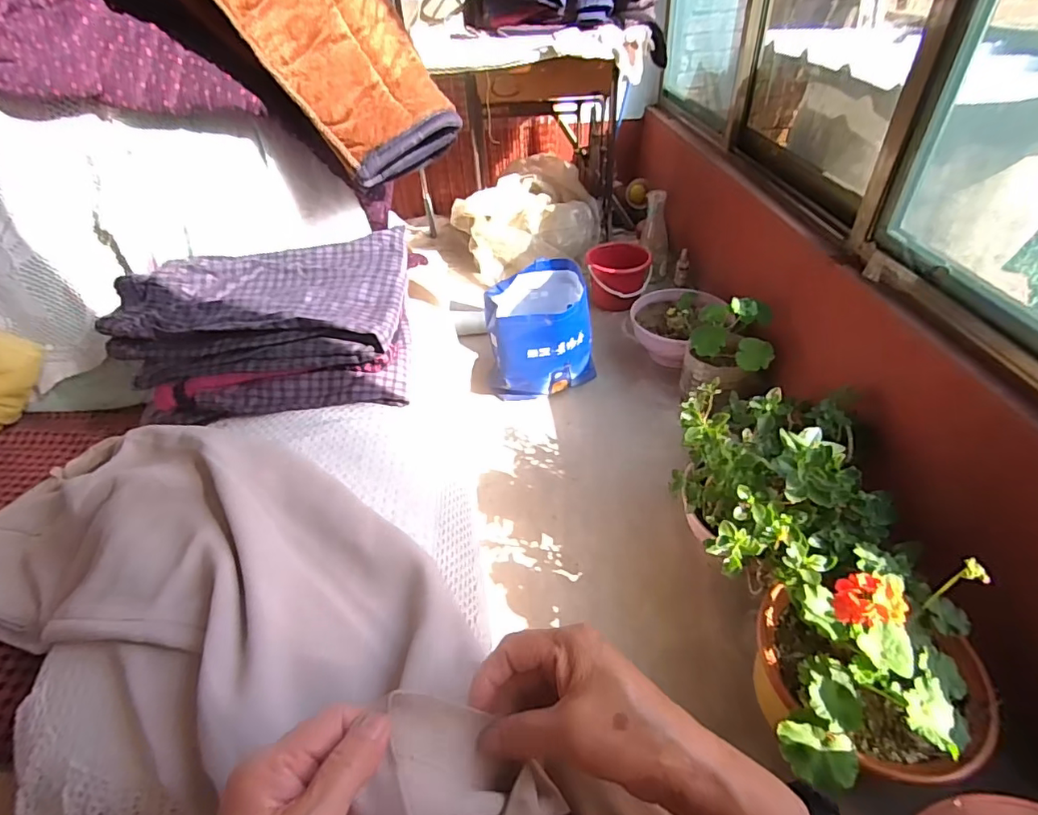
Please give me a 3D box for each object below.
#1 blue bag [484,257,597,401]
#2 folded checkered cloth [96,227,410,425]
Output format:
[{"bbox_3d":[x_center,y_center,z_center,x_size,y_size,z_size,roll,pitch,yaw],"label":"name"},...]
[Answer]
[{"bbox_3d":[0.059,-0.207,1.441,0.267,0.292,0.275,-4,41,1],"label":"blue bag"},{"bbox_3d":[-0.293,-0.102,0.623,0.309,0.099,0.229,-7,41,-2],"label":"folded checkered cloth"}]

